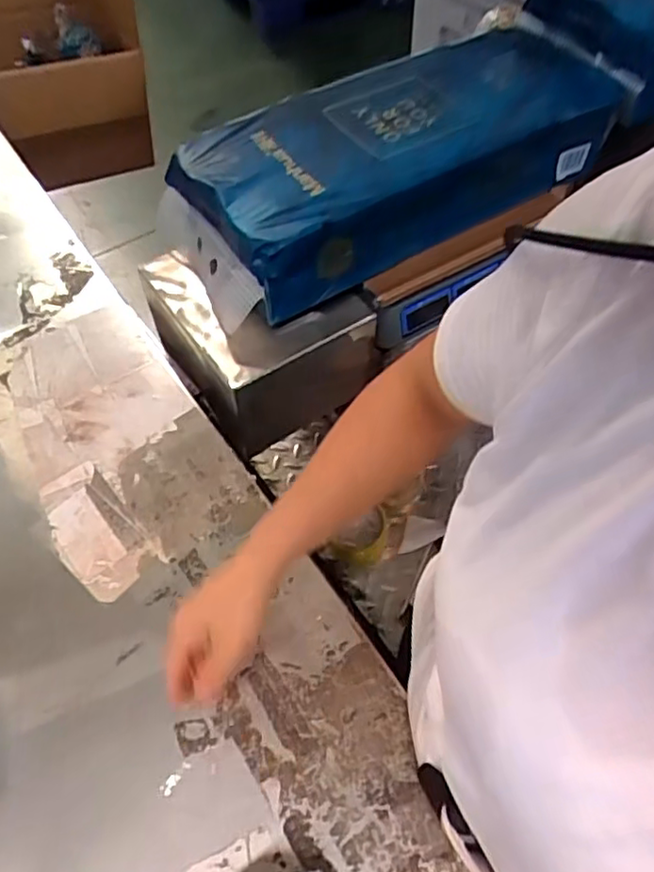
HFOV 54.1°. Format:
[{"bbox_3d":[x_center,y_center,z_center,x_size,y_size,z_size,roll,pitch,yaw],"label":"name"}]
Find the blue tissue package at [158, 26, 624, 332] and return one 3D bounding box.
[{"bbox_3d":[0.092,-0.374,0.860,0.612,0.121,0.278,-25,61,-17],"label":"blue tissue package"}]

